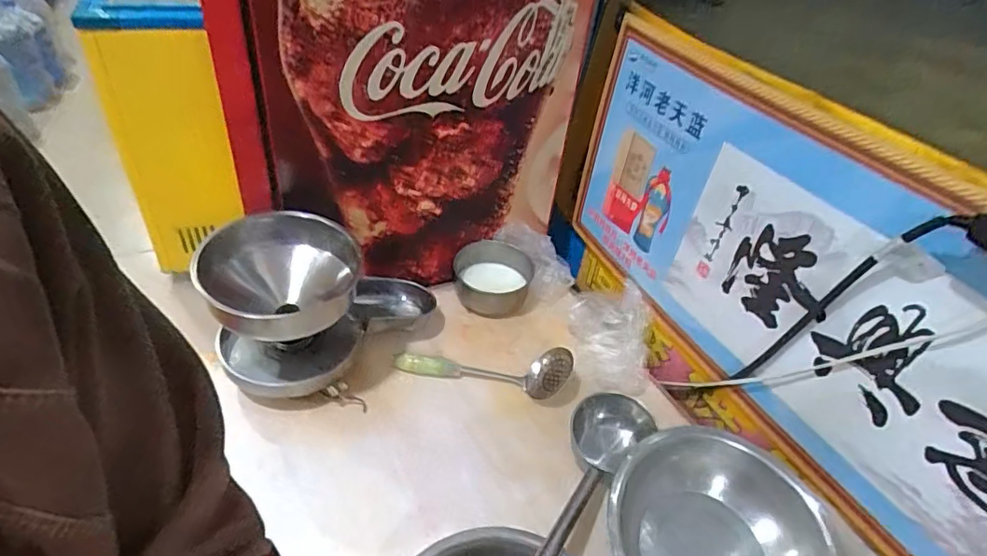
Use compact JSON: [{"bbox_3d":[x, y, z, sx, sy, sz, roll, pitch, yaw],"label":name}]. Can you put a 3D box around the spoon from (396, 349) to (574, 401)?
[{"bbox_3d":[-0.018,0.166,1.059,0.328,0.054,0.084,6,40,-2],"label":"spoon"}]

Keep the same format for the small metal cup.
[{"bbox_3d":[-0.004,0.003,1.228,0.173,0.084,0.147,9,40,2],"label":"small metal cup"}]

